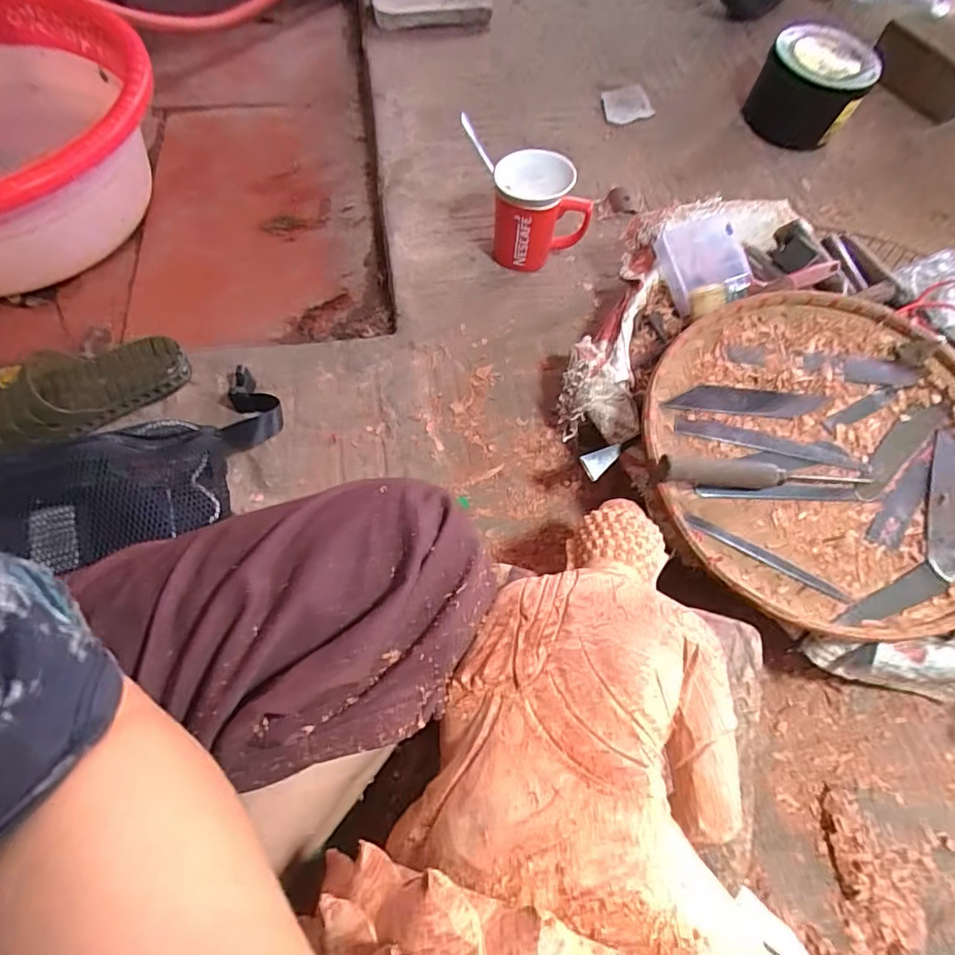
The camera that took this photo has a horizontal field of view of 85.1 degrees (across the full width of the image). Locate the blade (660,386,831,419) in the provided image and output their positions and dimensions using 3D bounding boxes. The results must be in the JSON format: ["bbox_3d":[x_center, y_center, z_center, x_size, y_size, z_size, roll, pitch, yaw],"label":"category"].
[{"bbox_3d":[0.230,-0.065,0.448,0.134,0.004,0.026,4,69,2],"label":"blade"}]

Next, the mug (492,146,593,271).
[{"bbox_3d":[0.069,-0.310,0.614,0.109,0.103,0.083,-8,63,-7],"label":"mug"}]

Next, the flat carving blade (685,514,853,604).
[{"bbox_3d":[0.221,0.060,0.397,0.126,0.004,0.011,28,67,10],"label":"flat carving blade"}]

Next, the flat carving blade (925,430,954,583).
[{"bbox_3d":[0.374,0.020,0.411,0.027,0.006,0.131,24,66,8],"label":"flat carving blade"}]

